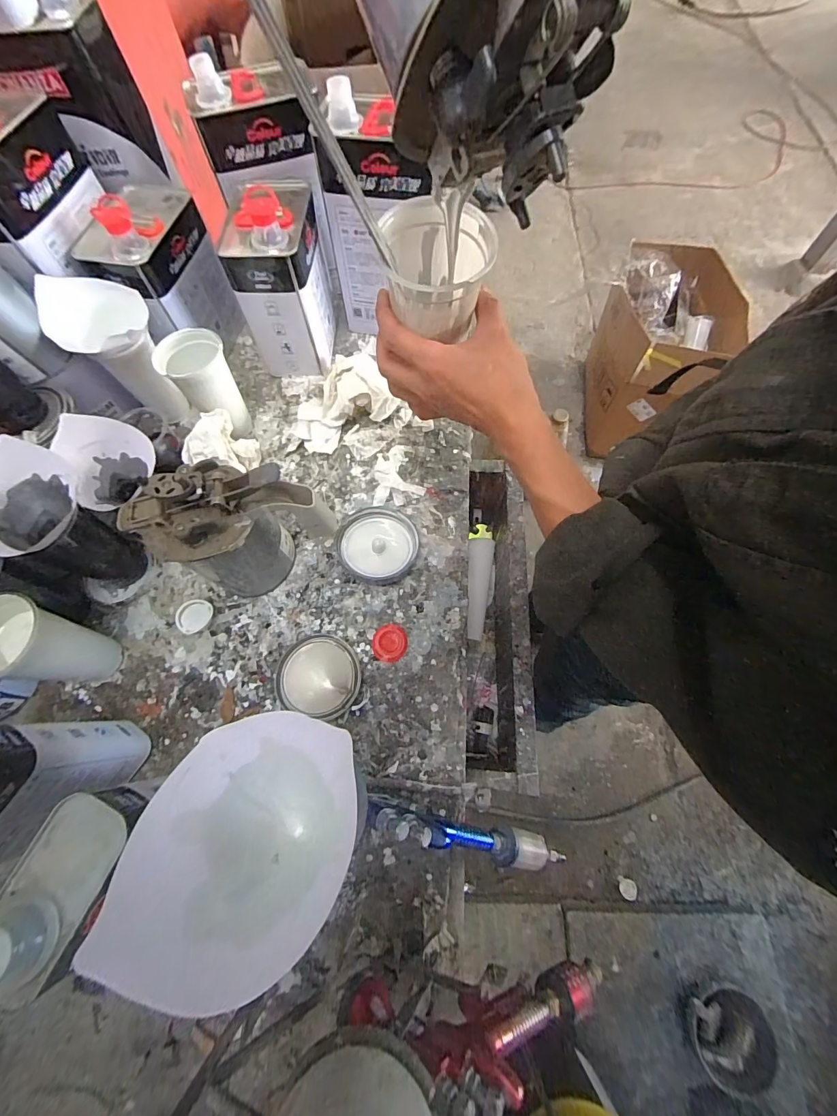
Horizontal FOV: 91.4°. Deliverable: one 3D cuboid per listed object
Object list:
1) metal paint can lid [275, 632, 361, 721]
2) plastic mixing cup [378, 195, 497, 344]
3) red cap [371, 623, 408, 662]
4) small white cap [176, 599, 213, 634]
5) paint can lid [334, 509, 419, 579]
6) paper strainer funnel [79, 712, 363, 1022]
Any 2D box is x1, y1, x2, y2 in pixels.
[{"bbox_3d":[-0.117,0.136,0.480,0.097,0.021,0.090,0,67,1],"label":"metal paint can lid"},{"bbox_3d":[0.014,-0.215,0.309,0.075,0.059,0.077,-8,67,-2],"label":"plastic mixing cup"},{"bbox_3d":[-0.036,0.102,0.495,0.043,0.017,0.043,0,67,1],"label":"red cap"},{"bbox_3d":[-0.282,0.074,0.515,0.037,0.018,0.044,27,70,11],"label":"small white cap"},{"bbox_3d":[-0.051,-0.018,0.533,0.096,0.035,0.105,0,67,1],"label":"paint can lid"},{"bbox_3d":[-0.087,0.141,0.218,0.109,0.089,0.105,0,67,1],"label":"paper strainer funnel"}]

